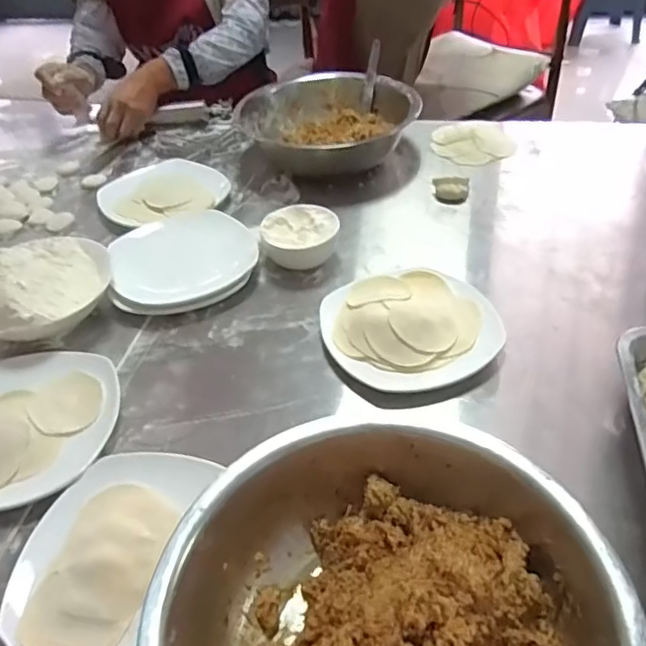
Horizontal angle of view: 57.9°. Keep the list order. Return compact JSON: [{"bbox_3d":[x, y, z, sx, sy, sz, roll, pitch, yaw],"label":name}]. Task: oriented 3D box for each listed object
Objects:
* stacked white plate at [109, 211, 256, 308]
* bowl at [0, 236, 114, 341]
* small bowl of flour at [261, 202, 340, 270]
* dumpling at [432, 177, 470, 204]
[{"bbox_3d":[-0.171,-0.082,0.730,0.175,0.050,0.128,-19,43,-15],"label":"stacked white plate"},{"bbox_3d":[-0.319,-0.038,0.662,0.157,0.079,0.168,-3,42,3],"label":"bowl"},{"bbox_3d":[-0.027,-0.108,0.744,0.093,0.049,0.086,-3,42,3],"label":"small bowl of flour"},{"bbox_3d":[0.183,-0.190,0.837,0.049,0.028,0.036,5,43,12],"label":"dumpling"}]

